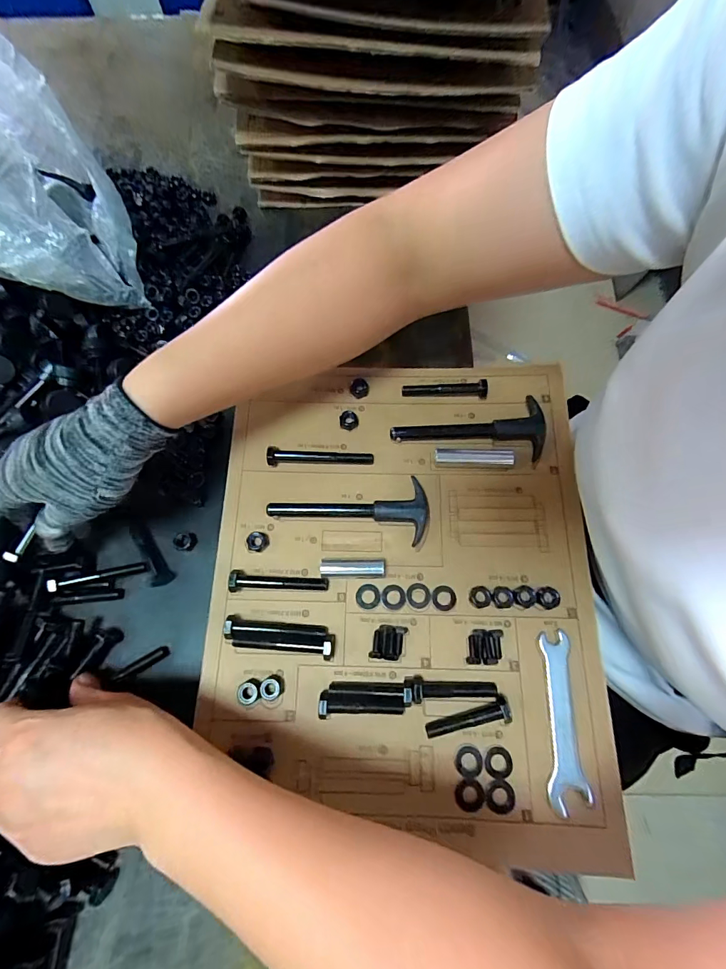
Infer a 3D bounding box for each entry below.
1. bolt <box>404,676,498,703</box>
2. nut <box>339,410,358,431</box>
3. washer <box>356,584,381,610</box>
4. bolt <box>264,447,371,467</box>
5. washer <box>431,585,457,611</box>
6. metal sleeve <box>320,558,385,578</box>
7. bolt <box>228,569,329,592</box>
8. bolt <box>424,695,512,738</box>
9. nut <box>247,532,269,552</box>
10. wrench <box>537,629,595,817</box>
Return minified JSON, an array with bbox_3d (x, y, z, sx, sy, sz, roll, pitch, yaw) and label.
[{"bbox_3d":[0.065,0.148,0.299,0.065,0.012,0.016,-3,70,0],"label":"bolt"},{"bbox_3d":[-0.013,-0.058,0.369,0.016,0.008,0.015,1,68,-1],"label":"nut"},{"bbox_3d":[0.004,0.089,0.326,0.019,0.004,0.019,0,70,1],"label":"washer"},{"bbox_3d":[-0.037,-0.025,0.354,0.090,0.015,0.016,1,70,2],"label":"bolt"},{"bbox_3d":[0.064,0.090,0.325,0.019,0.004,0.019,-3,70,0],"label":"washer"},{"bbox_3d":[-0.008,0.067,0.329,0.050,0.011,0.017,-1,70,1],"label":"metal sleeve"},{"bbox_3d":[-0.067,0.078,0.322,0.076,0.015,0.017,5,70,3],"label":"bolt"},{"bbox_3d":[0.074,0.167,0.292,0.059,0.013,0.015,-13,70,-4],"label":"bolt"},{"bbox_3d":[-0.086,0.047,0.337,0.016,0.007,0.017,0,70,1],"label":"nut"},{"bbox_3d":[0.141,0.167,0.293,0.028,0.011,0.113,-5,69,11],"label":"wrench"}]

